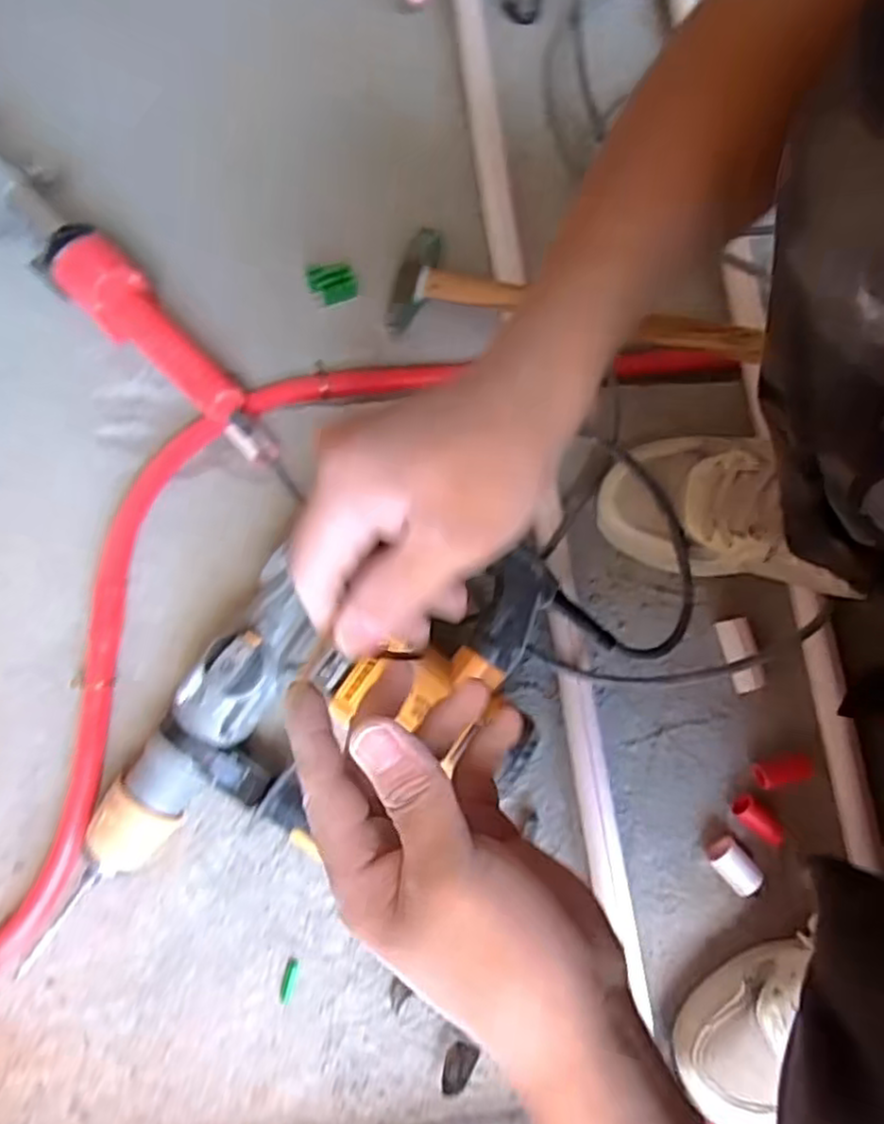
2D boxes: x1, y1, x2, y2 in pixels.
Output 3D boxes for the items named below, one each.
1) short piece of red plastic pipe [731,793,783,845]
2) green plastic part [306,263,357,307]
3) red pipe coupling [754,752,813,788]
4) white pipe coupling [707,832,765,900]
[{"bbox_3d":[0.246,0.199,0.551,0.040,0.014,0.020,40,79,7],"label":"short piece of red plastic pipe"},{"bbox_3d":[-0.095,-0.242,0.619,0.040,0.025,0.028,-19,78,-6],"label":"green plastic part"},{"bbox_3d":[0.269,0.163,0.558,0.047,0.016,0.020,-14,78,-5],"label":"red pipe coupling"},{"bbox_3d":[0.225,0.232,0.544,0.028,0.022,0.040,-41,81,-10],"label":"white pipe coupling"}]

